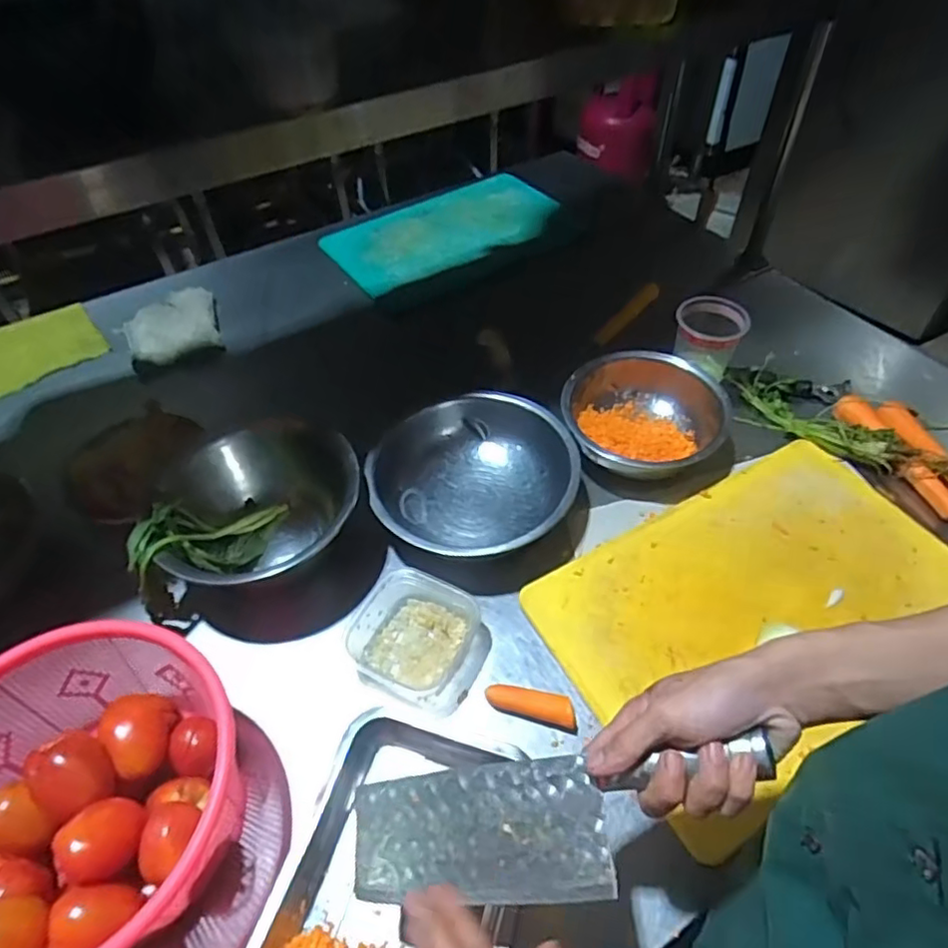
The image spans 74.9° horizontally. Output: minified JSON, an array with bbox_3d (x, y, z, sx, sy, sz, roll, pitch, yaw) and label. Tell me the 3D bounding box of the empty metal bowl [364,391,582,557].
[{"bbox_3d":[0.006,0.010,0.721,0.210,0.076,0.227,-2,51,2],"label":"empty metal bowl"}]

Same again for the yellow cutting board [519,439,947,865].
[{"bbox_3d":[0.307,0.131,0.647,0.438,0.021,0.287,-25,54,-16],"label":"yellow cutting board"}]

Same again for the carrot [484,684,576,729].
[{"bbox_3d":[0.054,0.220,0.594,0.086,0.018,0.024,10,52,11],"label":"carrot"}]

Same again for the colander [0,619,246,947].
[{"bbox_3d":[-0.313,0.256,0.500,0.241,0.139,0.218,-36,58,-25],"label":"colander"}]

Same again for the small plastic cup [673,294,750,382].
[{"bbox_3d":[0.304,-0.171,0.821,0.082,0.100,0.087,-1,50,1],"label":"small plastic cup"}]

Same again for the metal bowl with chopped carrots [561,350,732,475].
[{"bbox_3d":[0.212,-0.072,0.778,0.199,0.074,0.180,1,51,4],"label":"metal bowl with chopped carrots"}]

